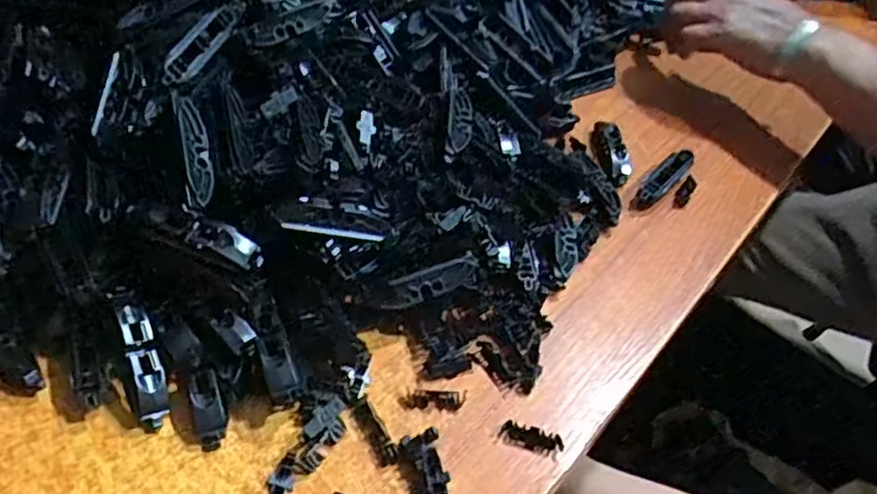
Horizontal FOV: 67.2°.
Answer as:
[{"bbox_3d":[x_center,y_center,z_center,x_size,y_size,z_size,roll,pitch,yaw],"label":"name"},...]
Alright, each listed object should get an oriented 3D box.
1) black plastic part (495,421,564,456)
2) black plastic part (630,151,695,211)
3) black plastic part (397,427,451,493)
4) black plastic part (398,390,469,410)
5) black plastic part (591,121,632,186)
[{"bbox_3d":[0.053,0.109,0.378,0.036,0.008,0.012,18,47,10],"label":"black plastic part"},{"bbox_3d":[0.185,-0.058,0.541,0.021,0.016,0.085,34,52,23],"label":"black plastic part"},{"bbox_3d":[-0.007,0.121,0.358,0.024,0.013,0.044,-8,48,-15],"label":"black plastic part"},{"bbox_3d":[-0.002,0.090,0.392,0.040,0.004,0.012,-1,47,-8],"label":"black plastic part"},{"bbox_3d":[0.146,-0.085,0.562,0.021,0.018,0.078,1,46,-6],"label":"black plastic part"}]

